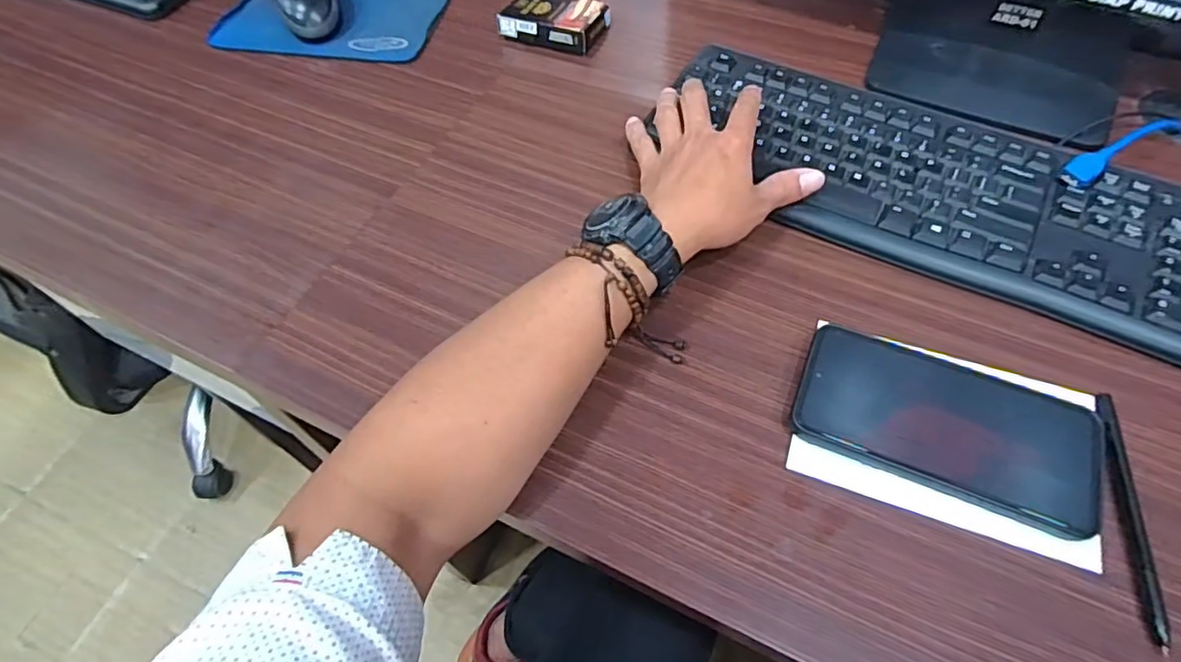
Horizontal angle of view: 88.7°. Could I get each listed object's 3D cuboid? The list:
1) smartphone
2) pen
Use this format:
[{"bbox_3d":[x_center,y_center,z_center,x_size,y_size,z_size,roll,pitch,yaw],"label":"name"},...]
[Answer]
[{"bbox_3d":[0.207,0.053,0.354,0.163,0.014,0.084,19,61,14],"label":"smartphone"},{"bbox_3d":[0.290,0.097,0.325,0.008,0.005,0.136,9,59,8],"label":"pen"}]

